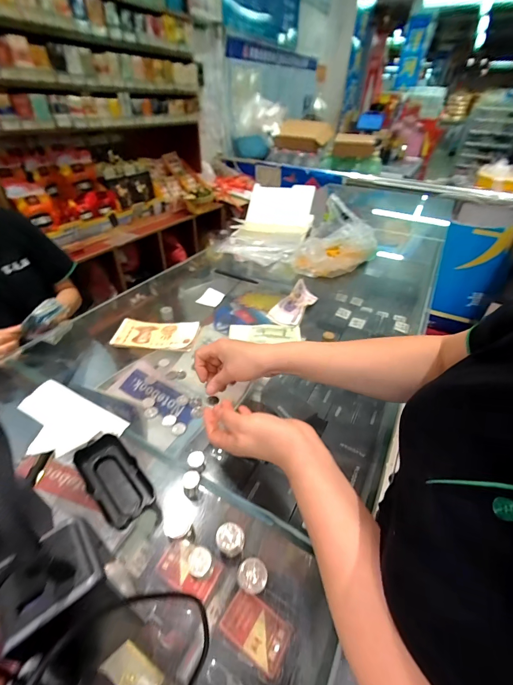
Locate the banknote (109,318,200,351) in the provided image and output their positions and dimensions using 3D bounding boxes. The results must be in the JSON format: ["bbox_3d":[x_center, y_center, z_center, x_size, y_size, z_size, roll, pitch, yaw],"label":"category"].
[{"bbox_3d":[-0.183,-0.016,0.557,0.145,0.015,0.070,4,38,2],"label":"banknote"}]

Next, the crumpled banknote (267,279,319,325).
[{"bbox_3d":[0.080,-0.082,0.641,0.062,0.034,0.135,19,41,20],"label":"crumpled banknote"}]

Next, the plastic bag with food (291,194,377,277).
[{"bbox_3d":[0.202,-0.262,0.777,0.196,0.140,0.173,11,39,11],"label":"plastic bag with food"}]

